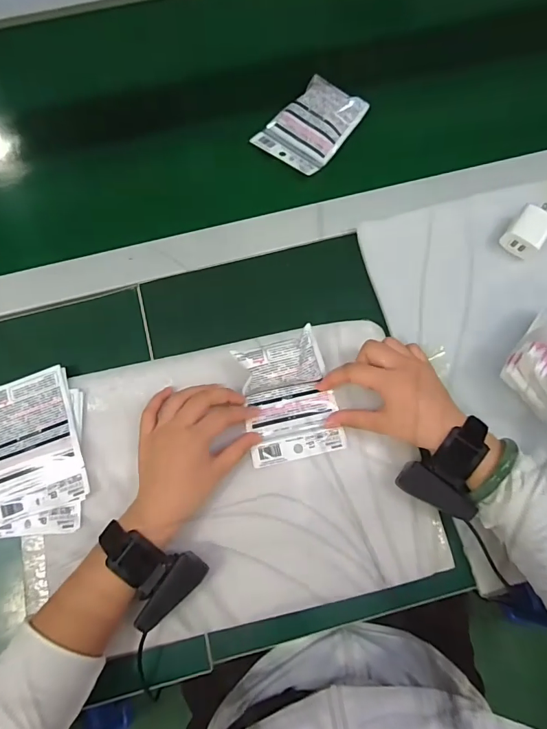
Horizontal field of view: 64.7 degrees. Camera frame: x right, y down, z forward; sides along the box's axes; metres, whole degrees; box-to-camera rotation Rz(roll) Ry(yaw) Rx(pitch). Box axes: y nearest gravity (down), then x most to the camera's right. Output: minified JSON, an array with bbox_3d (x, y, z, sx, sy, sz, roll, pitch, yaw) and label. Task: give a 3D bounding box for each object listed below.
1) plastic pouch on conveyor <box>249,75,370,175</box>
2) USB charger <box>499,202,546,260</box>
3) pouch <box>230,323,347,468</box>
[{"bbox_3d":[0.052,-0.310,0.554,0.092,0.025,0.128,41,78,11],"label":"plastic pouch on conveyor"},{"bbox_3d":[0.292,-0.155,0.491,0.039,0.025,0.066,37,78,10],"label":"USB charger"},{"bbox_3d":[0.016,0.034,0.436,0.091,0.043,0.116,-12,75,-3],"label":"pouch"}]

